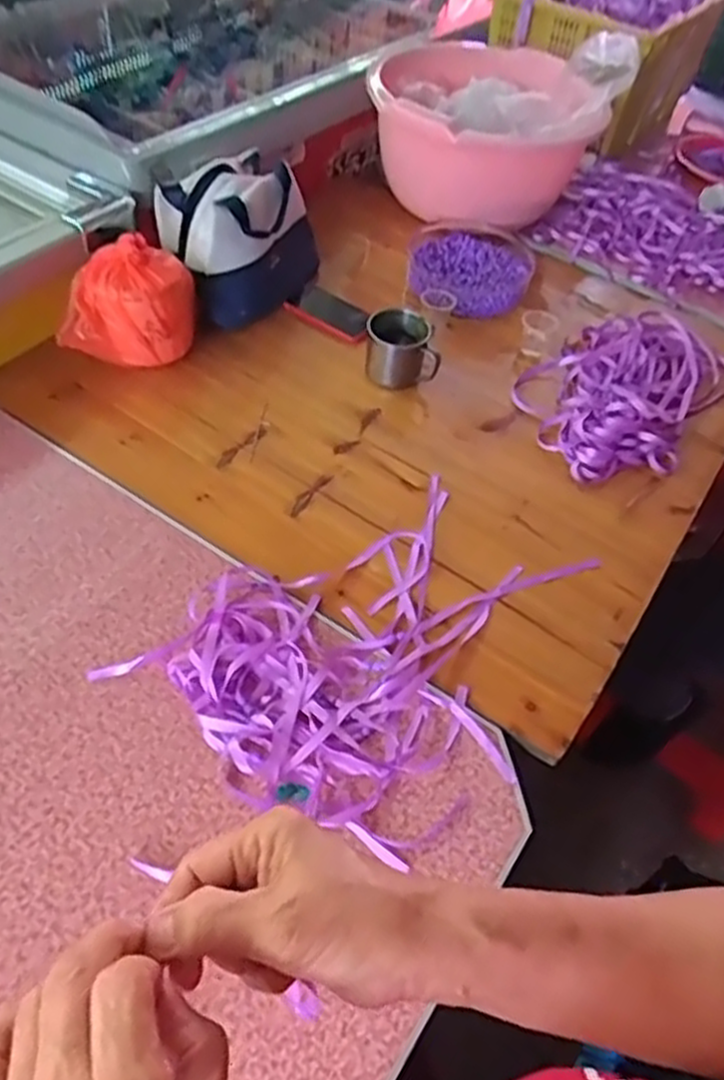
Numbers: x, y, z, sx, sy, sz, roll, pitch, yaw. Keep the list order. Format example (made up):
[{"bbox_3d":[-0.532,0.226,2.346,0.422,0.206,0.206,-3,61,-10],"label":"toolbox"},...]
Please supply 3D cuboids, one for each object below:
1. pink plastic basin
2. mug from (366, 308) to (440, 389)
[{"bbox_3d":[0.225,-0.744,1.378,0.373,0.189,0.448,30,52,17],"label":"pink plastic basin"},{"bbox_3d":[0.054,-0.259,1.052,0.098,0.078,0.081,4,50,-2],"label":"mug"}]

